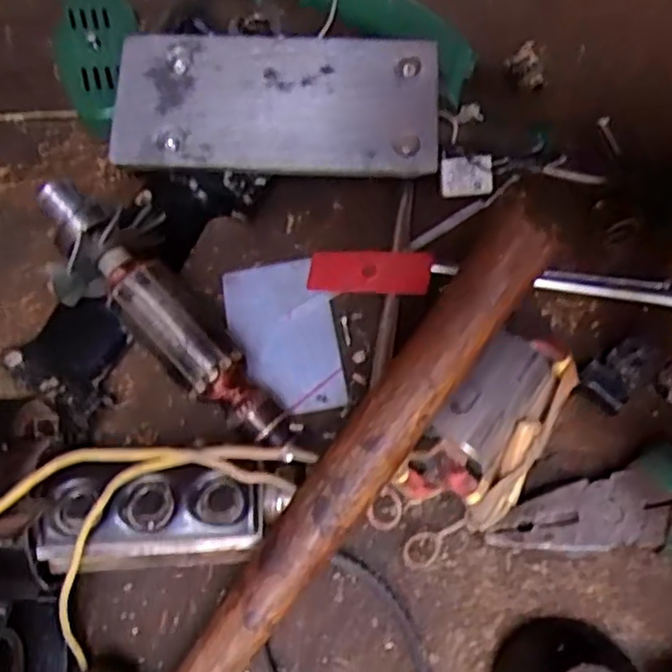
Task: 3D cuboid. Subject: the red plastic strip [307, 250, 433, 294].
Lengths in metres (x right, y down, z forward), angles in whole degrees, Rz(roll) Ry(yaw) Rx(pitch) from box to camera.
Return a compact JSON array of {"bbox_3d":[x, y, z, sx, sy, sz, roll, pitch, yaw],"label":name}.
[{"bbox_3d":[0.016,-0.032,0.344,0.060,0.004,0.023,3,64,14],"label":"red plastic strip"}]

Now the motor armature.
[{"bbox_3d":[-0.072,-0.006,0.303,0.045,0.038,0.155,-43,84,-18],"label":"motor armature"}]

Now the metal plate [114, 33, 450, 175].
[{"bbox_3d":[-0.031,-0.121,0.365,0.165,0.005,0.075,2,76,3],"label":"metal plate"}]

